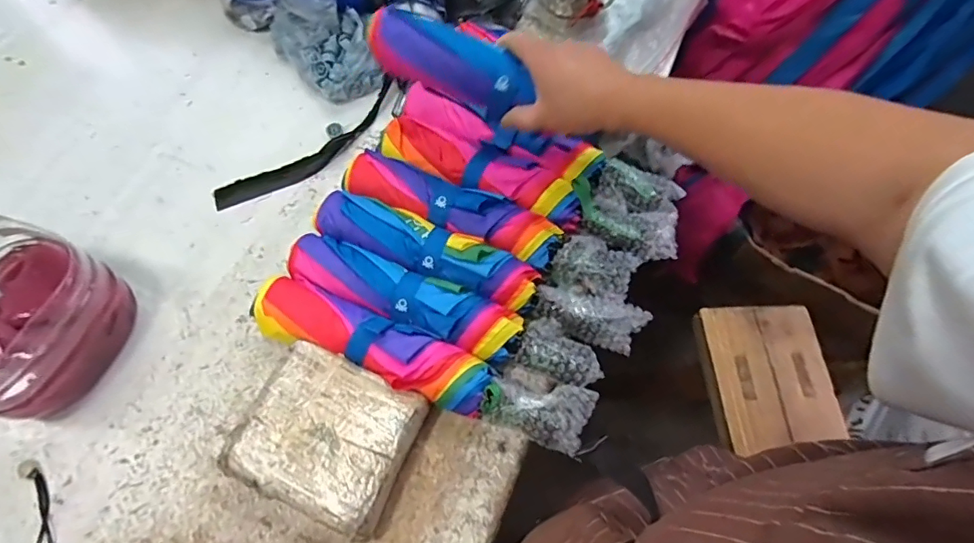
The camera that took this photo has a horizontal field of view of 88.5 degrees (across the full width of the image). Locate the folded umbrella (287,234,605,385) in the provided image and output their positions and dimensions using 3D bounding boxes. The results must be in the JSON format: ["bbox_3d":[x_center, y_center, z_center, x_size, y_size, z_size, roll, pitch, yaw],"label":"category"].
[{"bbox_3d":[-0.054,0.037,0.470,0.280,0.051,0.054,18,68,11],"label":"folded umbrella"}]

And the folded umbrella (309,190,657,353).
[{"bbox_3d":[-0.024,-0.007,0.482,0.303,0.045,0.058,20,69,12],"label":"folded umbrella"}]

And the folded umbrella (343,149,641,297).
[{"bbox_3d":[-0.011,-0.055,0.501,0.291,0.040,0.059,22,69,13],"label":"folded umbrella"}]

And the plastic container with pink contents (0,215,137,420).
[{"bbox_3d":[-0.427,0.046,0.455,0.145,0.092,0.148,19,68,12],"label":"plastic container with pink contents"}]

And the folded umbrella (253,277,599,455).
[{"bbox_3d":[-0.062,0.082,0.447,0.310,0.060,0.053,20,69,9],"label":"folded umbrella"}]

